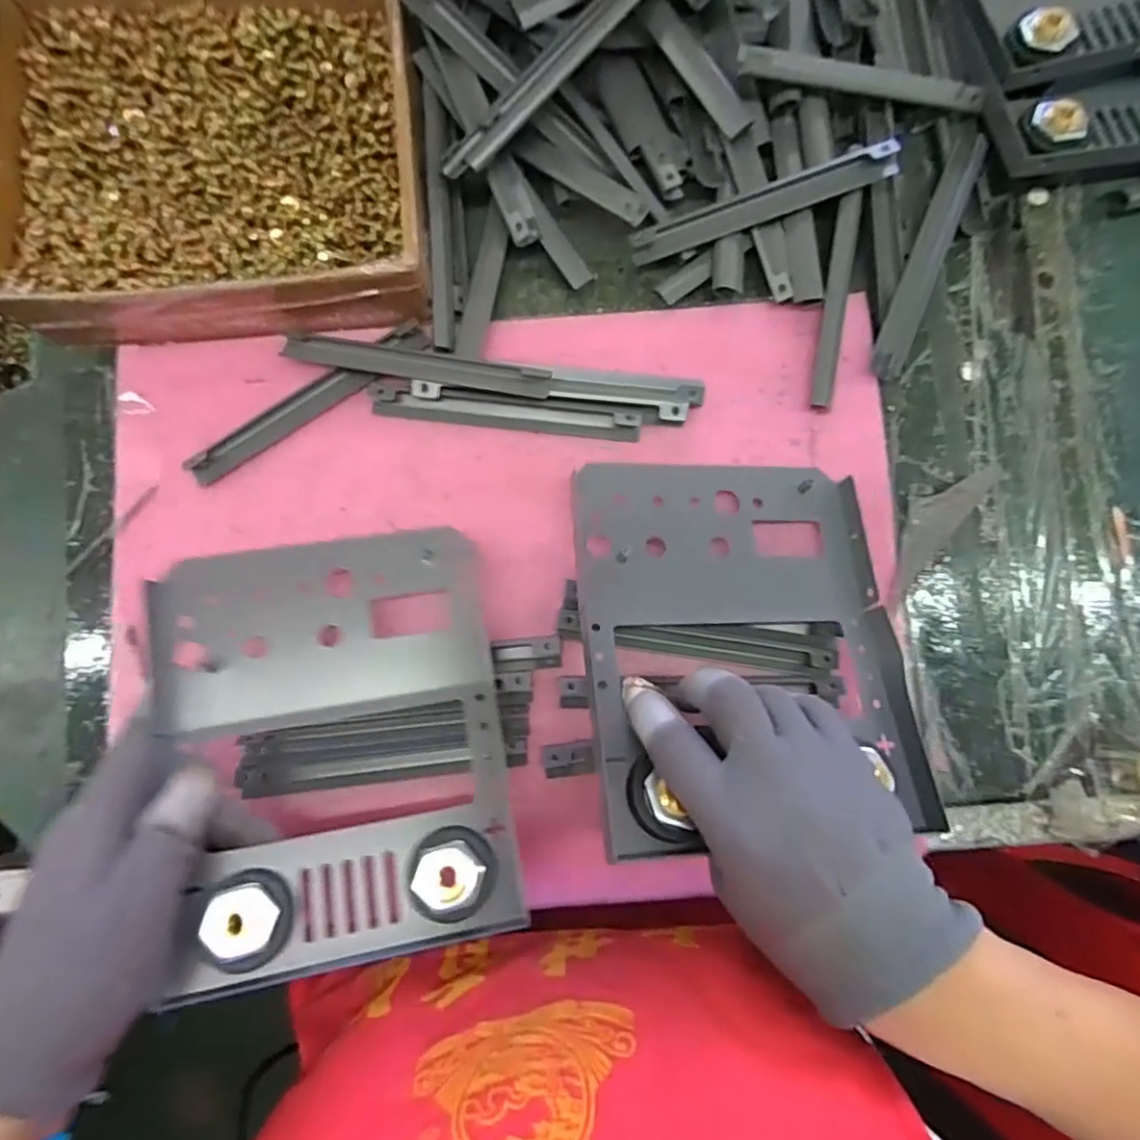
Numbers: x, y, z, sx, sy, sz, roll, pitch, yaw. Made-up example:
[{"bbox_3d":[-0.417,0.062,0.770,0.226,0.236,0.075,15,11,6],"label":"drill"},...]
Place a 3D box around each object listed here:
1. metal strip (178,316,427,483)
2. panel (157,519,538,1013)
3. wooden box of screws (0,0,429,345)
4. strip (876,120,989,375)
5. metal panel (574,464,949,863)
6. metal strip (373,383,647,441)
[{"bbox_3d":[-0.142,-0.091,0.355,0.145,0.008,0.017,-33,86,-3],"label":"metal strip"},{"bbox_3d":[-0.108,0.077,0.298,0.147,0.047,0.185,-10,85,-1],"label":"panel"},{"bbox_3d":[-0.186,-0.221,0.346,0.210,0.048,0.184,-5,84,-1],"label":"wooden box of screws"},{"bbox_3d":[0.203,-0.182,0.369,0.017,0.019,0.163,23,85,2],"label":"strip"},{"bbox_3d":[0.084,0.033,0.316,0.152,0.019,0.183,-1,68,-10],"label":"metal panel"},{"bbox_3d":[-0.035,-0.085,0.355,0.146,0.007,0.014,7,84,0],"label":"metal strip"}]

